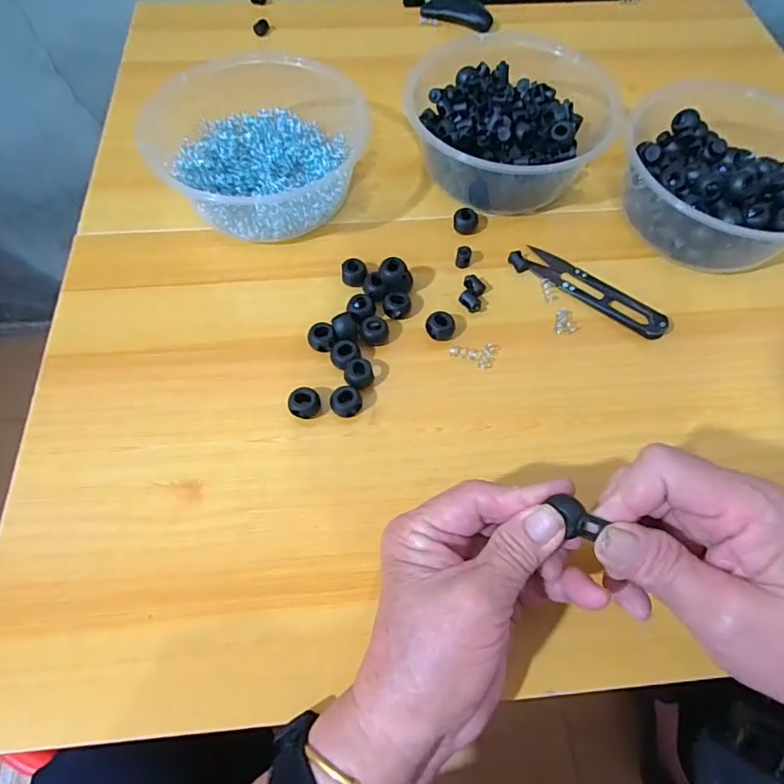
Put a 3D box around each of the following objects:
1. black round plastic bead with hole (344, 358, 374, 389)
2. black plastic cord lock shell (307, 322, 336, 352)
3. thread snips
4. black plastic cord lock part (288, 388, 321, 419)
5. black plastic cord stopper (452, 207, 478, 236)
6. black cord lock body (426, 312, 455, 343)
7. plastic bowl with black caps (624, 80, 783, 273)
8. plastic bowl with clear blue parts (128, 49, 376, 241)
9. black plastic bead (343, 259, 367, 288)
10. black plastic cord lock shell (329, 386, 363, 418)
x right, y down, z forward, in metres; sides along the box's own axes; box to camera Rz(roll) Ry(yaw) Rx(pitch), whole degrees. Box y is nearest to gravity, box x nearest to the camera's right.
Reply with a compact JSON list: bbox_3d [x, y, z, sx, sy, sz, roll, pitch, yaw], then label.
[{"bbox_3d":[-0.019,-0.010,0.293,0.015,0.013,0.017,37,68,16],"label":"black round plastic bead with hole"},{"bbox_3d":[-0.042,-0.031,0.303,0.016,0.013,0.016,-13,64,-8],"label":"black plastic cord lock shell"},{"bbox_3d":[0.129,-0.066,0.324,0.097,0.010,0.021,37,68,16],"label":"thread snips"},{"bbox_3d":[-0.048,0.007,0.283,0.017,0.017,0.014,-19,65,-10],"label":"black plastic cord lock part"},{"bbox_3d":[0.050,-0.117,0.347,0.017,0.011,0.013,18,64,8],"label":"black plastic cord stopper"},{"bbox_3d":[0.029,-0.040,0.308,0.017,0.012,0.015,9,63,3],"label":"black cord lock body"},{"bbox_3d":[0.219,-0.138,0.336,0.135,0.058,0.136,1,63,-1],"label":"plastic bowl with black caps"},{"bbox_3d":[-0.089,-0.169,0.343,0.124,0.061,0.123,1,63,-1],"label":"plastic bowl with clear blue parts"},{"bbox_3d":[-0.024,-0.076,0.325,0.015,0.013,0.016,1,63,-1],"label":"black plastic bead"},{"bbox_3d":[-0.026,0.007,0.285,0.015,0.014,0.017,35,68,15],"label":"black plastic cord lock shell"}]

